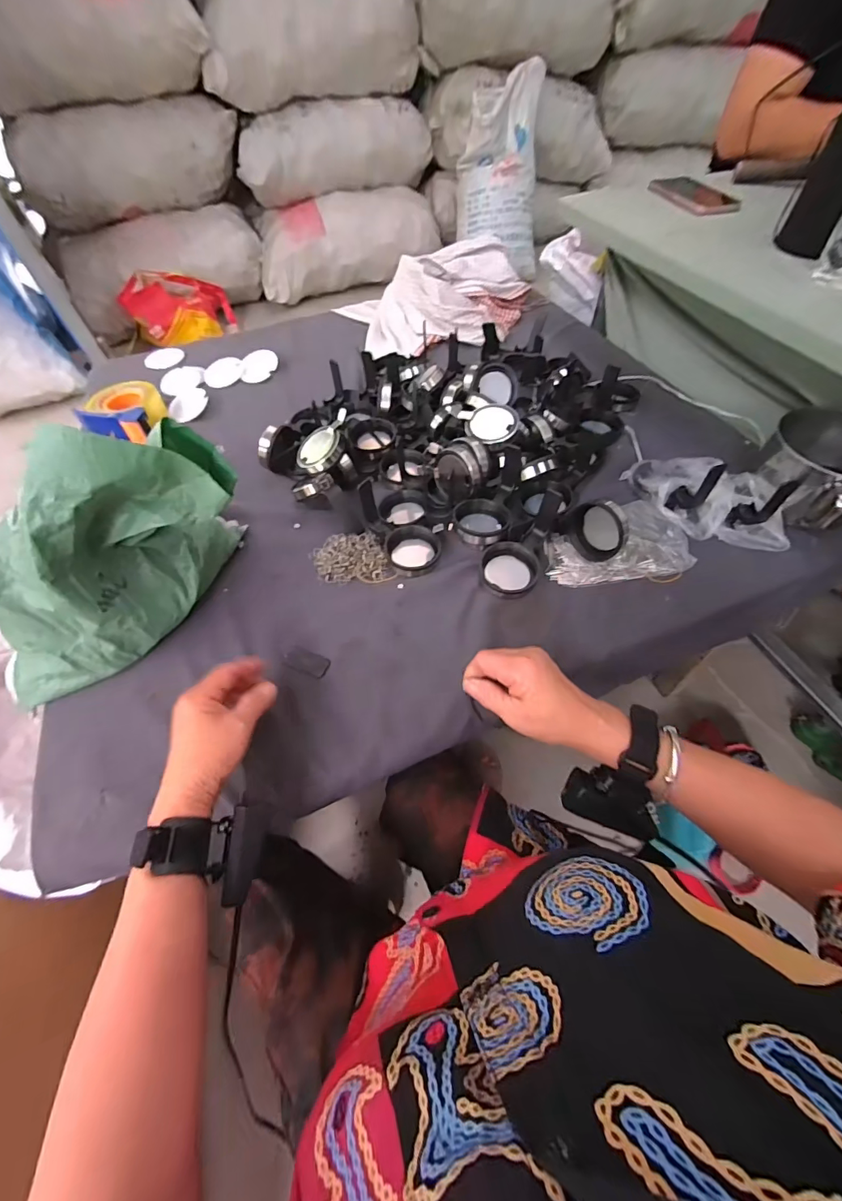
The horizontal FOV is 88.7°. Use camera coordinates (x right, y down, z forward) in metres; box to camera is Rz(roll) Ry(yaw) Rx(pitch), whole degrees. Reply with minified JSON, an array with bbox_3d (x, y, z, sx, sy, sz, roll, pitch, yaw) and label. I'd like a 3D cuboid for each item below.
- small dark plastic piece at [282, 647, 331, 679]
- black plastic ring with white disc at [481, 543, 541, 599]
[{"bbox_3d":[-0.130,0.069,0.486,0.054,0.009,0.026,21,60,17],"label":"small dark plastic piece"},{"bbox_3d":[0.107,-0.038,0.519,0.071,0.032,0.056,7,57,8],"label":"black plastic ring with white disc"}]

